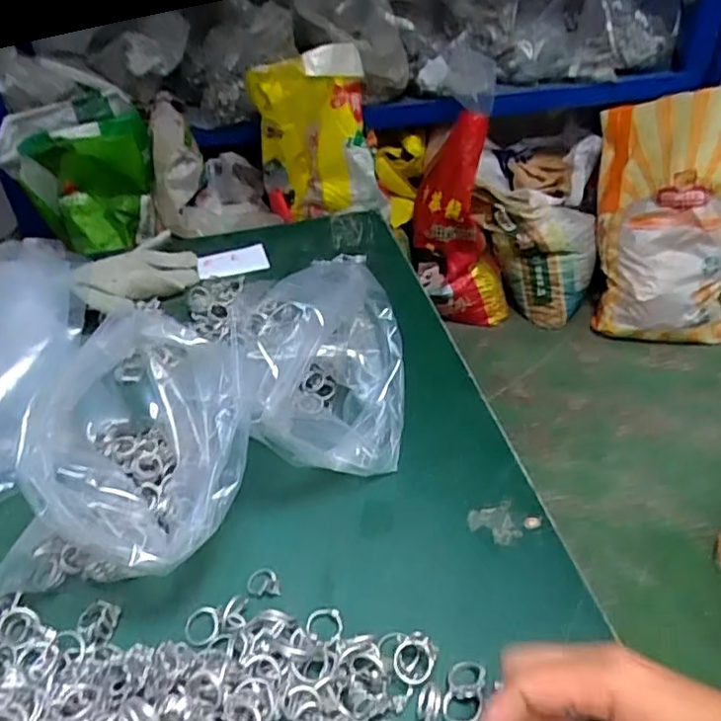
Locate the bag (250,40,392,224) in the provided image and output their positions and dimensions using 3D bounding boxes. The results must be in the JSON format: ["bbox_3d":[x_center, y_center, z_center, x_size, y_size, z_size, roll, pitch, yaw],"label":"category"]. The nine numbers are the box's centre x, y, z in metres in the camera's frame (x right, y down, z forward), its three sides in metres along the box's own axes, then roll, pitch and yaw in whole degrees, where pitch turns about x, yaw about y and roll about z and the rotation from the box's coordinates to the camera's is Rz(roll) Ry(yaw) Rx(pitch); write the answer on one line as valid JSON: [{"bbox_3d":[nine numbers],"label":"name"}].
[{"bbox_3d":[-0.102,-0.541,1.503,0.300,0.404,0.164,-4,38,-3],"label":"bag"}]

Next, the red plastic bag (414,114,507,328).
[{"bbox_3d":[0.292,-0.365,1.741,0.237,0.548,0.216,-24,43,-26],"label":"red plastic bag"}]

